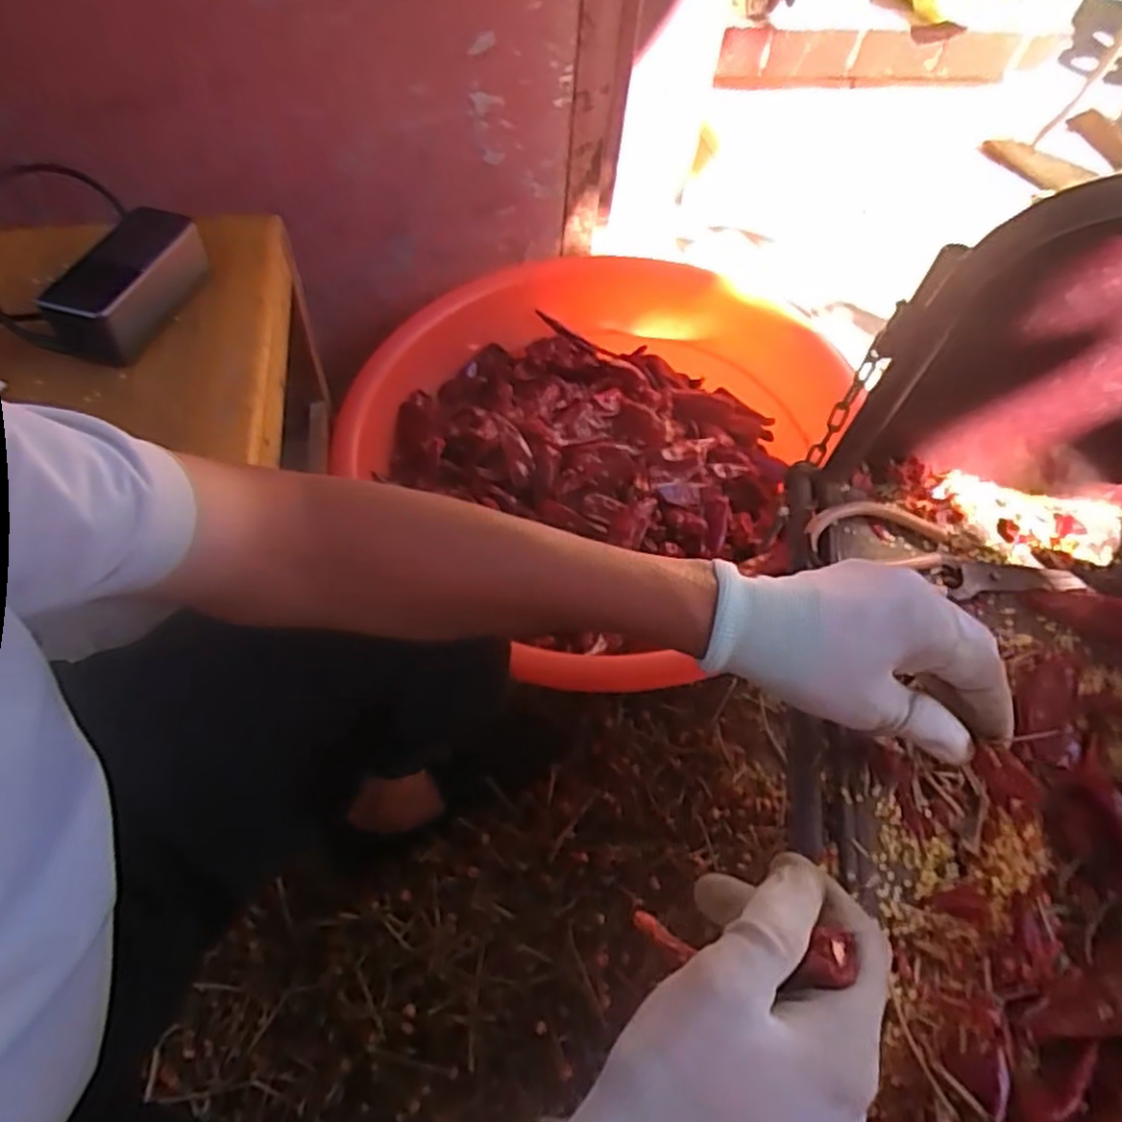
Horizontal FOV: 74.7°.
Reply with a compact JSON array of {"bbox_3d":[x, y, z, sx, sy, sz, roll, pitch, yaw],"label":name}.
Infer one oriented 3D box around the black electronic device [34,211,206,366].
[{"bbox_3d":[-0.325,-0.206,0.553,0.044,0.054,0.134,17,59,6],"label":"black electronic device"}]

